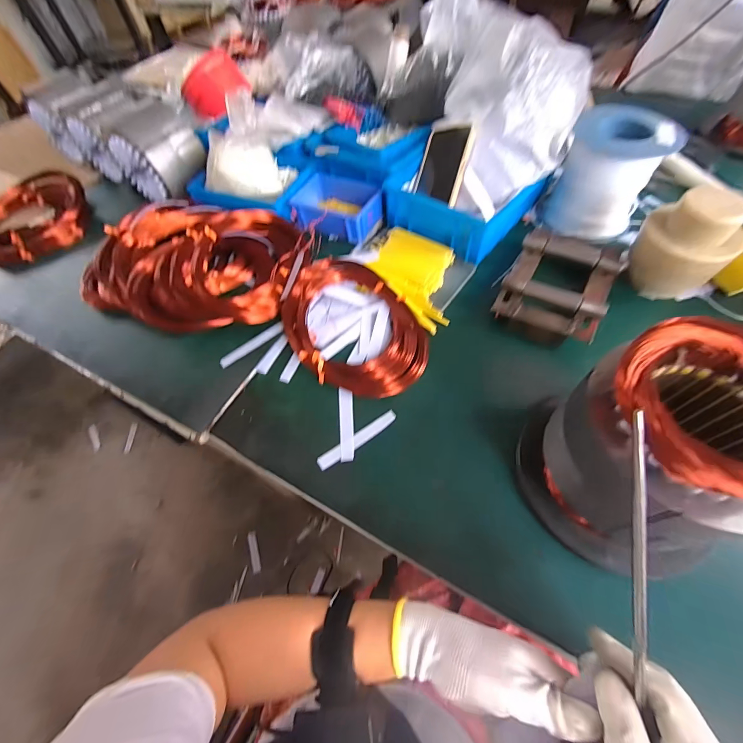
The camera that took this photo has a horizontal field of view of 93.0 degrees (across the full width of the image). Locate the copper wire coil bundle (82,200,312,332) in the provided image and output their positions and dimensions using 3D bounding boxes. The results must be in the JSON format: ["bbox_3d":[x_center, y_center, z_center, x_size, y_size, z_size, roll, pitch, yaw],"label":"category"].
[{"bbox_3d":[-0.293,-0.184,0.562,0.341,0.087,0.237,21,63,17],"label":"copper wire coil bundle"}]

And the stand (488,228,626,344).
[{"bbox_3d":[0.272,-0.129,0.513,0.135,0.048,0.203,28,65,20],"label":"stand"}]

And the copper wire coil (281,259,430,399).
[{"bbox_3d":[-0.027,-0.071,0.491,0.171,0.049,0.239,-32,61,-13],"label":"copper wire coil"}]

